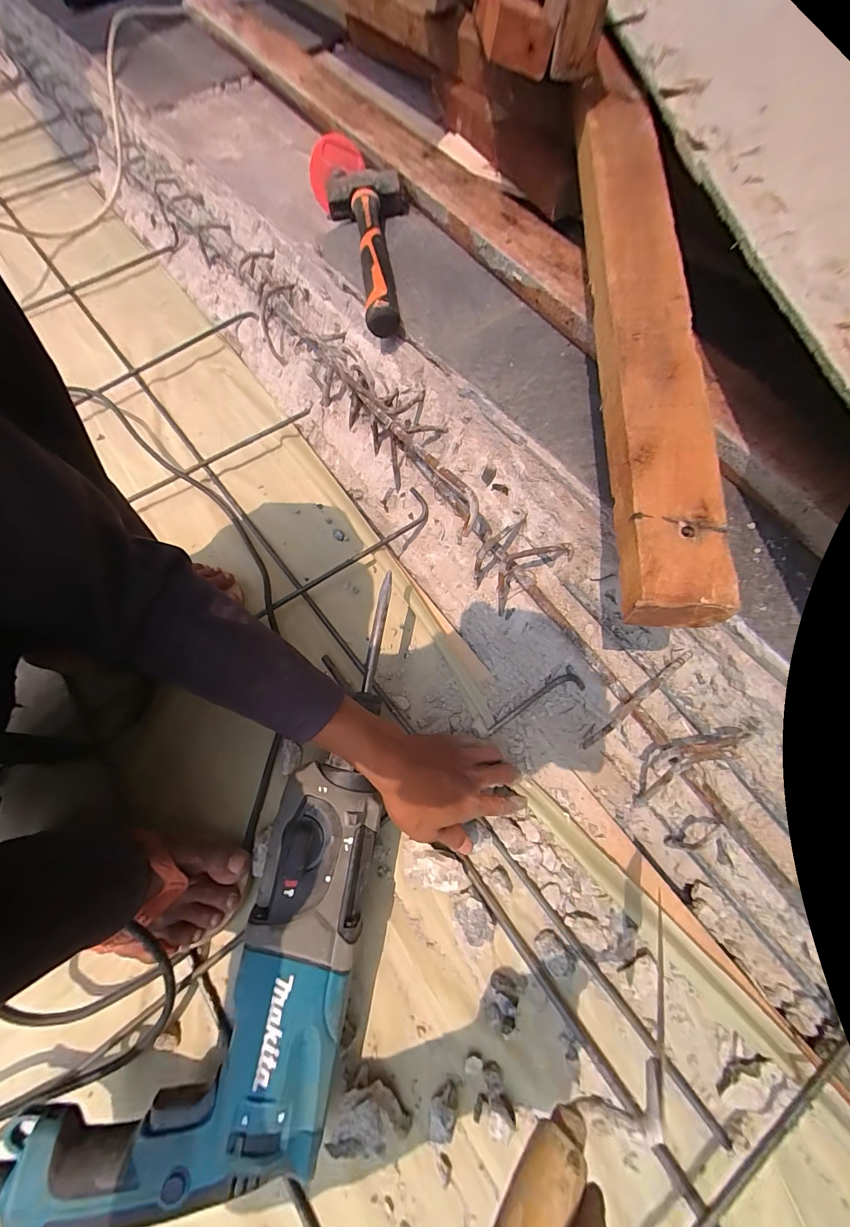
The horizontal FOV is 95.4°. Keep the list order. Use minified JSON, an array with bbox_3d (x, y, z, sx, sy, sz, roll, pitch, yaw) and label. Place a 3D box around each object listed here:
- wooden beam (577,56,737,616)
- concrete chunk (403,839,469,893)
[{"bbox_3d":[0.158,-0.208,0.286,0.062,0.047,0.442,1,76,3],"label":"wooden beam"},{"bbox_3d":[0.009,0.241,0.365,0.062,0.022,0.034,10,69,8],"label":"concrete chunk"}]

